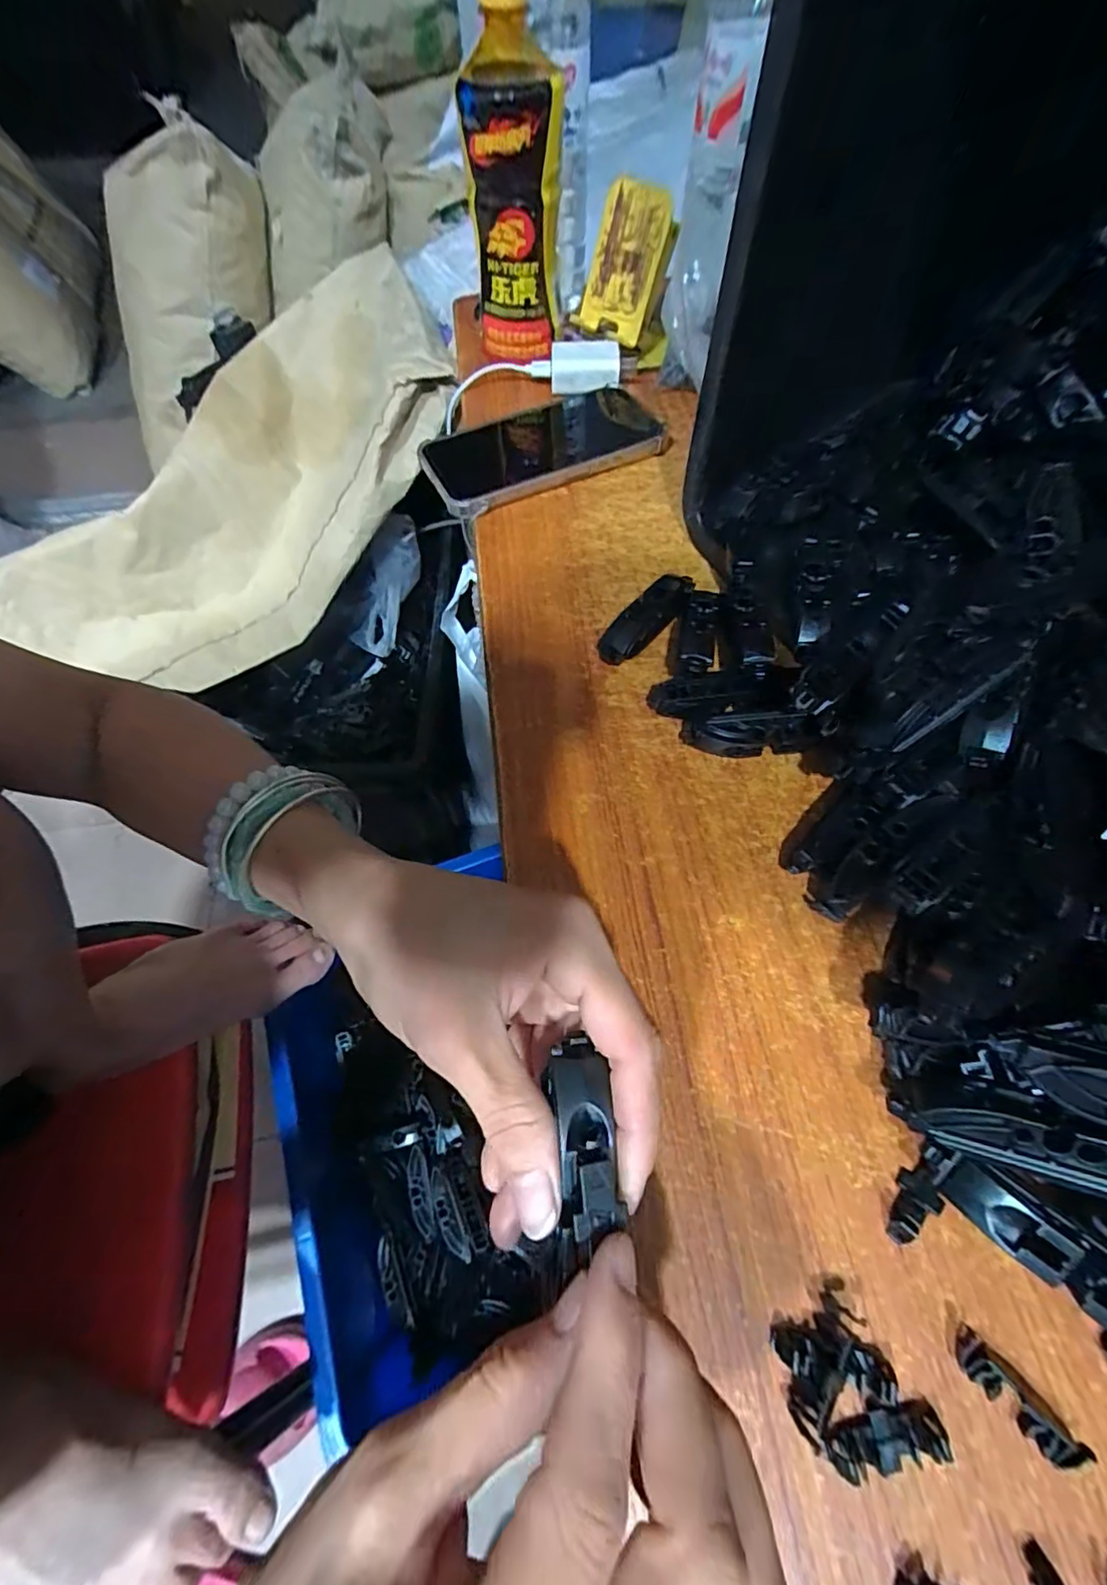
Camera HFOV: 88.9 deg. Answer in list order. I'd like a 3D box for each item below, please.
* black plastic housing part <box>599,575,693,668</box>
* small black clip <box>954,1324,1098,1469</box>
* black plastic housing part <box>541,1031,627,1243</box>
[{"bbox_3d":[0.053,-0.098,0.321,0.068,0.018,0.019,-42,68,-19],"label":"black plastic housing part"},{"bbox_3d":[0.138,0.179,0.166,0.012,0.012,0.036,-41,68,-18],"label":"small black clip"},{"bbox_3d":[0.008,0.090,0.150,0.016,0.007,0.044,-8,57,-3],"label":"black plastic housing part"}]

